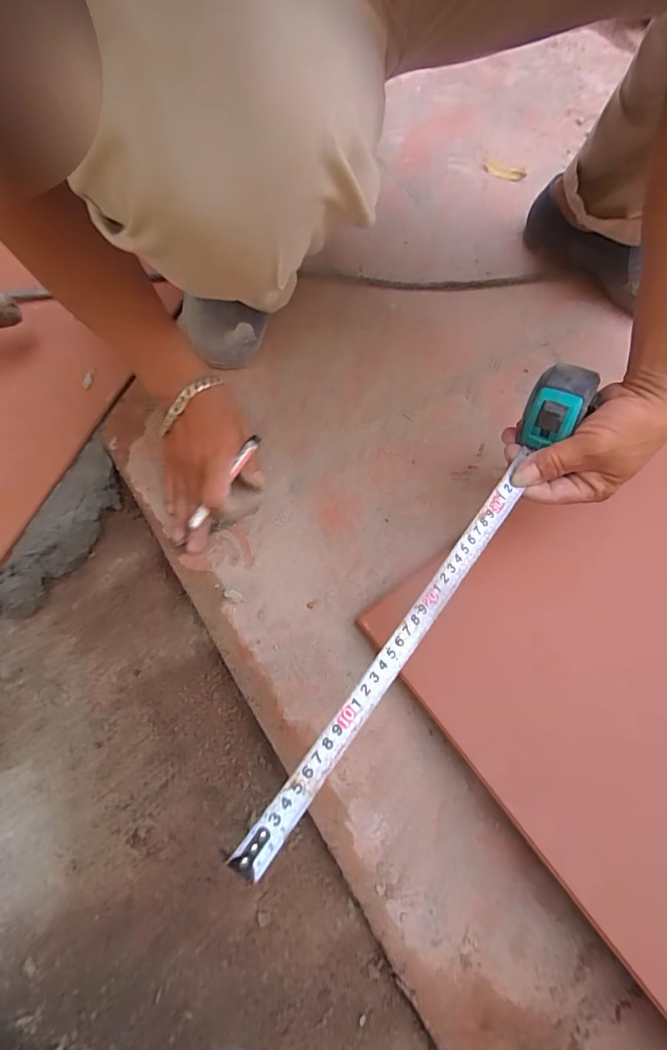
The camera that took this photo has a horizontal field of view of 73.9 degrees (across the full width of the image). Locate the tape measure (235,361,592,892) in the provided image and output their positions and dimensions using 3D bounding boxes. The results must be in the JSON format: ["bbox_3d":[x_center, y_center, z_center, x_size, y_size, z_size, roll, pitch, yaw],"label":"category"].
[{"bbox_3d":[0.071,0.041,0.311,0.036,0.052,0.399,35,74,10],"label":"tape measure"}]

